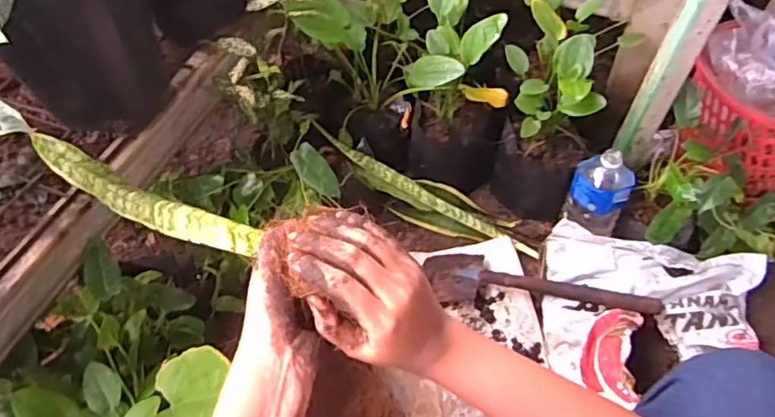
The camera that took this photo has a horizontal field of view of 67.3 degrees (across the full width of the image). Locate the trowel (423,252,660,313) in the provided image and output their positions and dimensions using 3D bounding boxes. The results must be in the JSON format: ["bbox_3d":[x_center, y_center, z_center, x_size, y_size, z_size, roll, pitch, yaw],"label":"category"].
[{"bbox_3d":[0.237,0.130,0.953,0.384,0.044,0.085,6,52,22],"label":"trowel"}]

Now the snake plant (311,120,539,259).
[{"bbox_3d":[0.070,-0.017,1.082,0.423,0.095,0.070,27,56,-3],"label":"snake plant"}]

